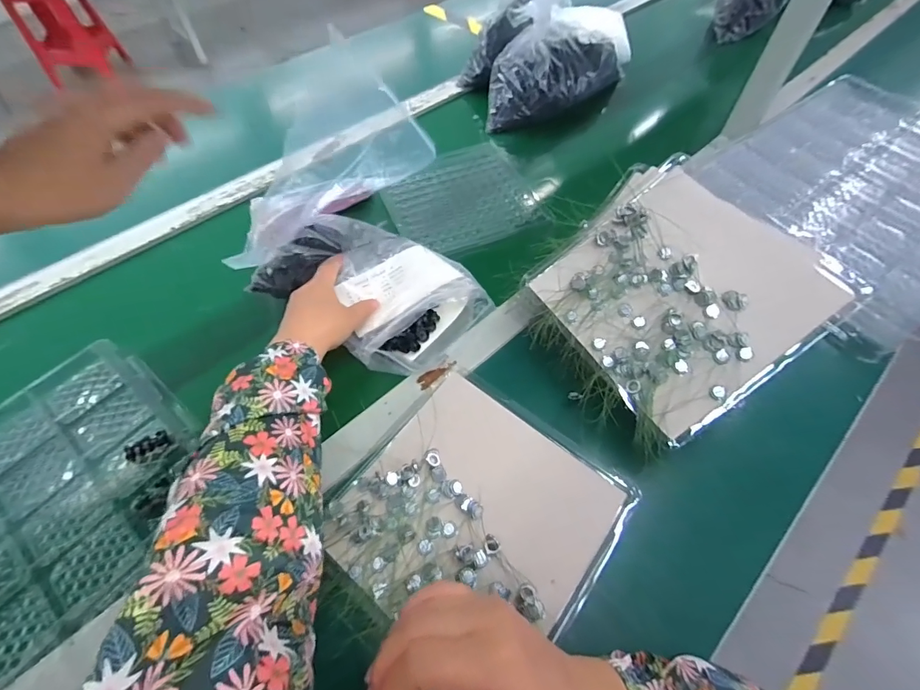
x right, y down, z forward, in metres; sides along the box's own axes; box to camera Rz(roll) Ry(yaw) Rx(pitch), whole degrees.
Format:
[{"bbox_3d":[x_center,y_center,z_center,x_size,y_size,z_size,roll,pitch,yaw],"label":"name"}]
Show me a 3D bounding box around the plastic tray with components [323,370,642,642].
[{"bbox_3d":[0.013,0.139,0.349,0.199,0.016,0.192,33,65,21],"label":"plastic tray with components"}]

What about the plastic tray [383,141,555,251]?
[{"bbox_3d":[0.000,-0.217,0.613,0.206,0.016,0.209,-20,59,-10],"label":"plastic tray"}]

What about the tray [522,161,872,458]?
[{"bbox_3d":[0.186,-0.046,0.382,0.223,0.030,0.207,-39,69,1],"label":"tray"}]

